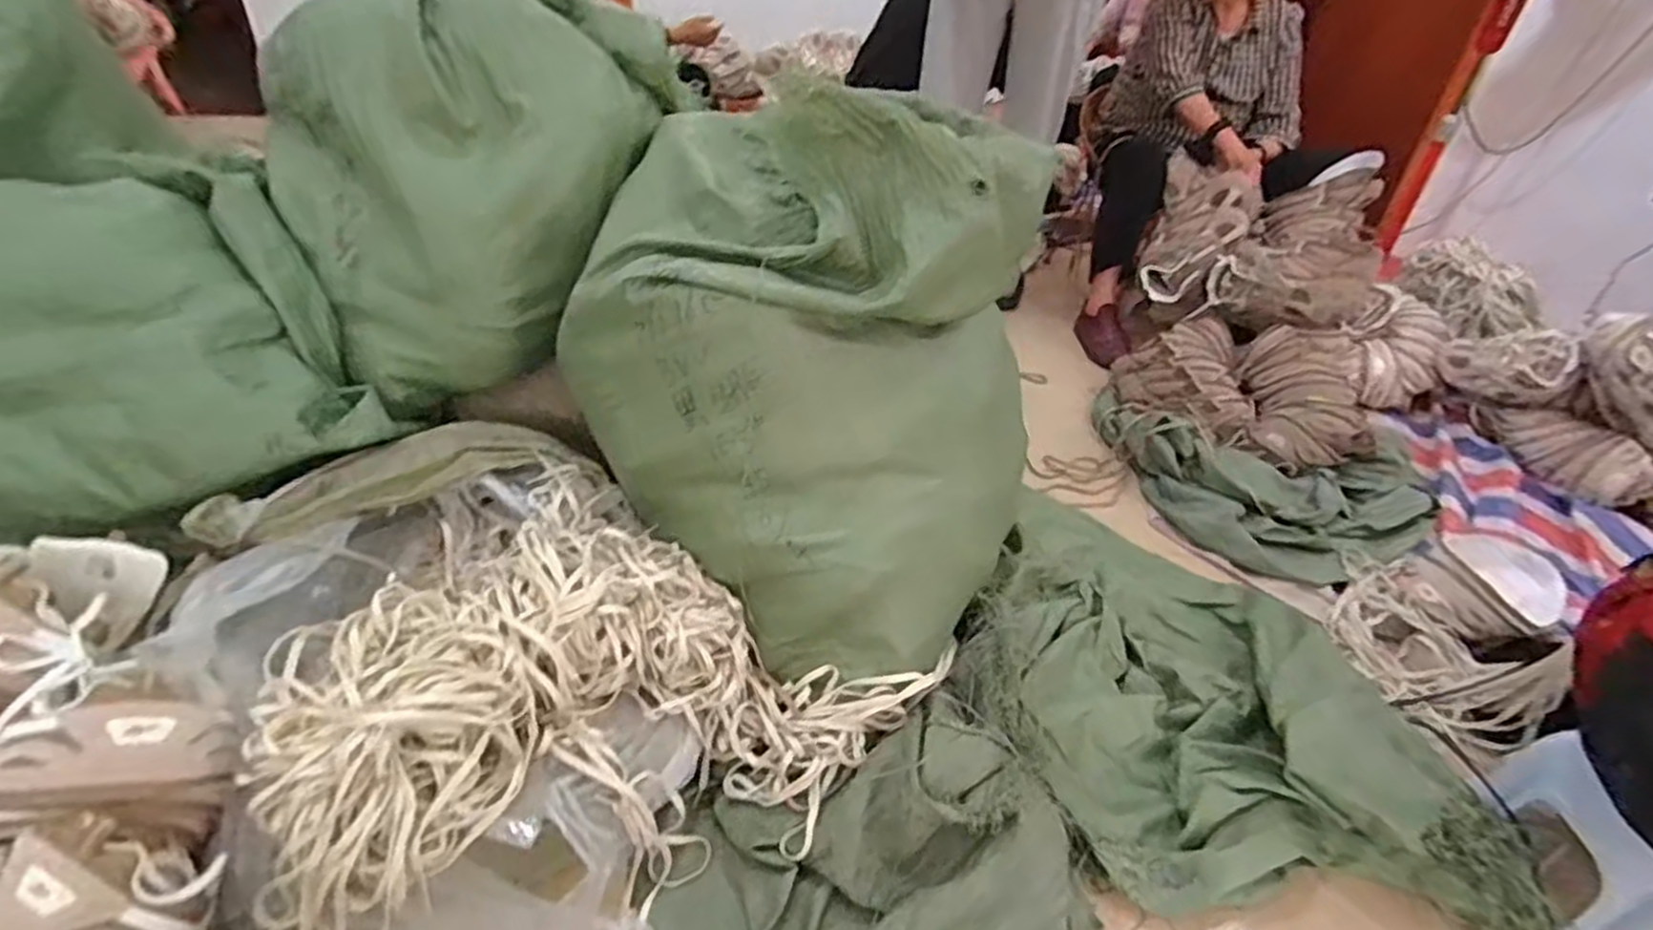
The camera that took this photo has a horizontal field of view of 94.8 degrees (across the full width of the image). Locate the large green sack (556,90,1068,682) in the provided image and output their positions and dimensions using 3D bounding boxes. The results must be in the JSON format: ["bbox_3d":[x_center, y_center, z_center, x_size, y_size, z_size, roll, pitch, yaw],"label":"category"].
[{"bbox_3d":[-0.018,-0.118,0.921,0.528,0.507,0.453,13,36,11],"label":"large green sack"}]

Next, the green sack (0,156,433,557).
[{"bbox_3d":[-0.788,-0.121,0.835,0.393,0.265,0.451,22,38,21],"label":"green sack"}]

